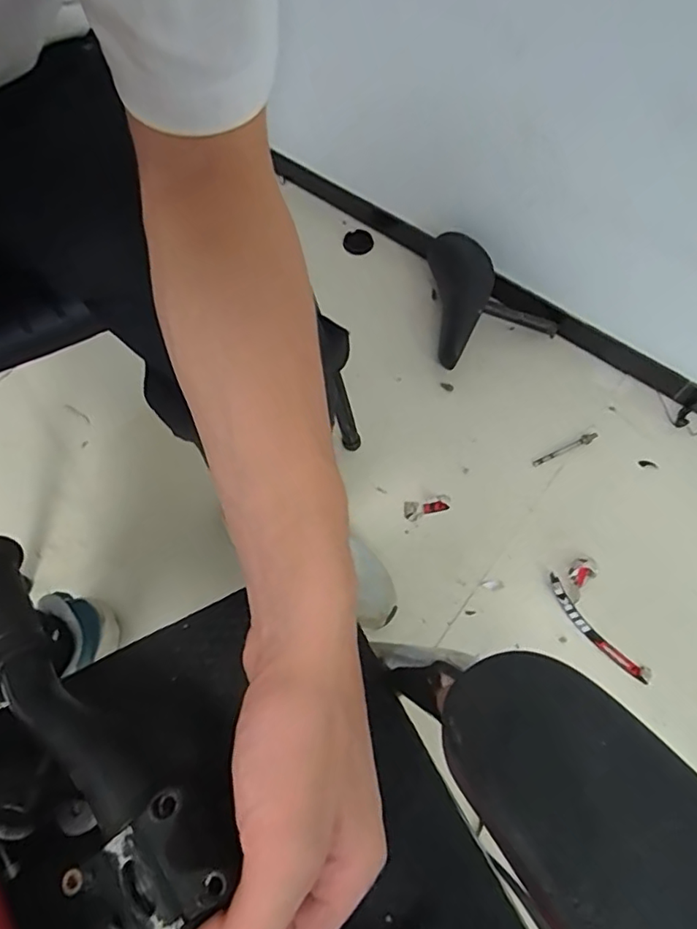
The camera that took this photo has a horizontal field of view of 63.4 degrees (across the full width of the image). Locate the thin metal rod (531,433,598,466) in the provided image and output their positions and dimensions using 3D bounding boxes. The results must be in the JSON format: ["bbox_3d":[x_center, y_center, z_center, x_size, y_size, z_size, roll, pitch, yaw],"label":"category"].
[{"bbox_3d":[0.329,-0.024,0.854,0.110,0.010,0.015,-24,66,-12],"label":"thin metal rod"}]

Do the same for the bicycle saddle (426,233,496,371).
[{"bbox_3d":[0.185,-0.273,0.928,0.084,0.118,0.221,-4,64,-1],"label":"bicycle saddle"}]

